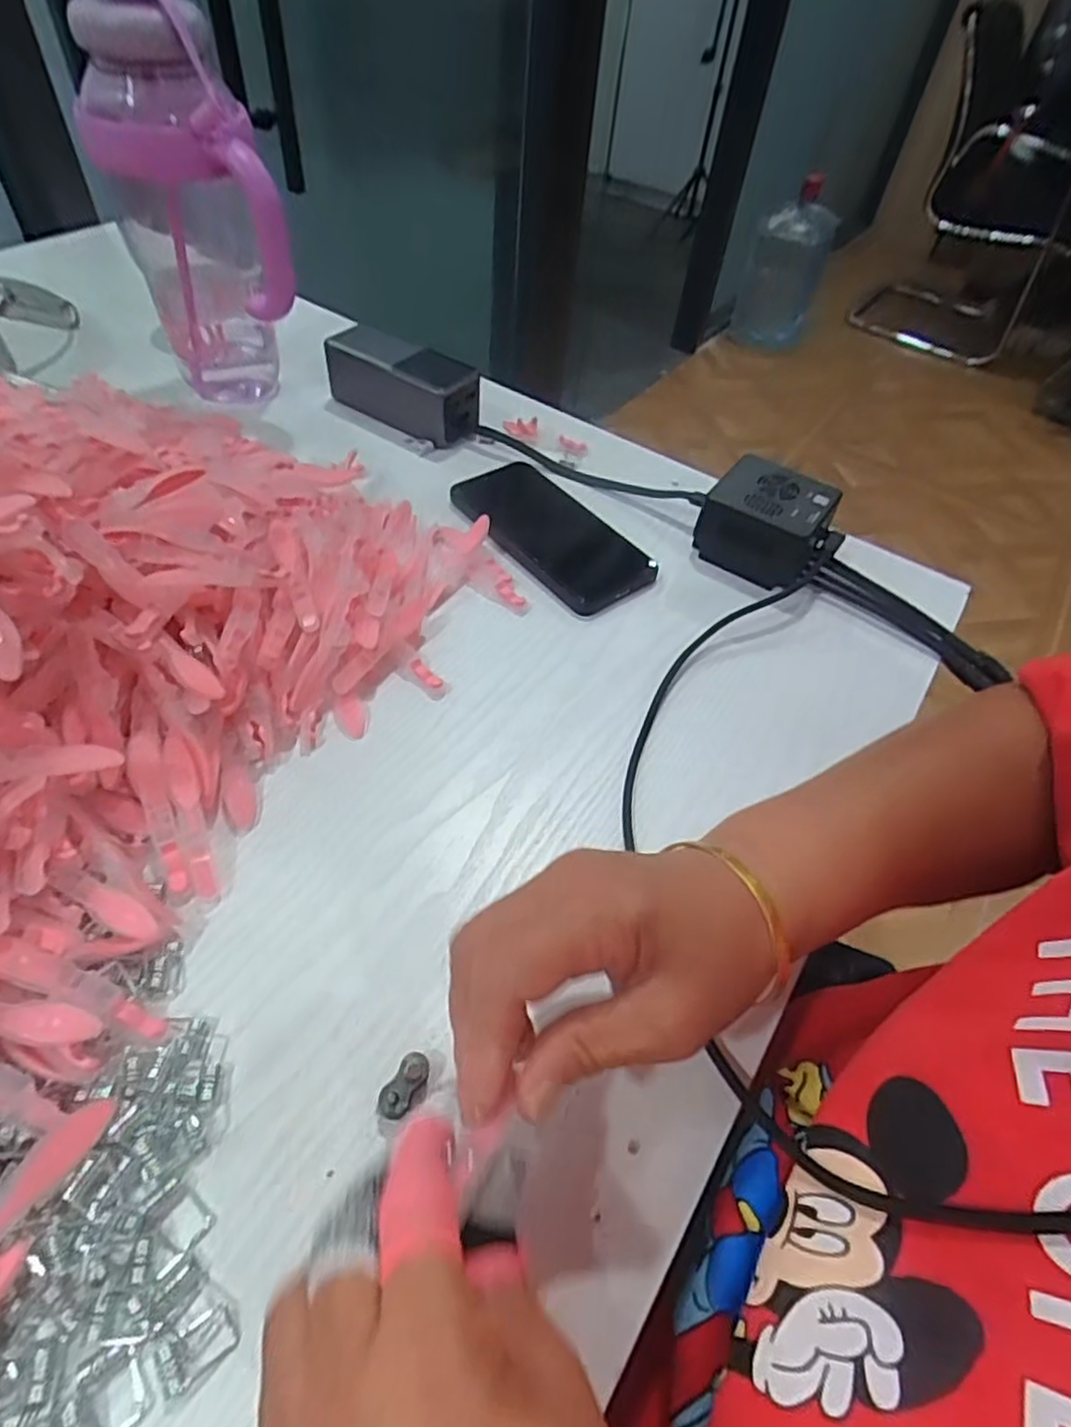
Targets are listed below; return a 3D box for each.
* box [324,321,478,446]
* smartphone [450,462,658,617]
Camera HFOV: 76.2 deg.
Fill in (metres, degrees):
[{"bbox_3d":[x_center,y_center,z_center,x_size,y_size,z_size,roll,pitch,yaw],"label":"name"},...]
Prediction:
[{"bbox_3d":[-0.106,-0.267,0.552,0.127,0.056,0.040,30,54,17],"label":"box"},{"bbox_3d":[0.011,-0.132,0.487,0.079,0.013,0.161,-32,61,-27],"label":"smartphone"}]

